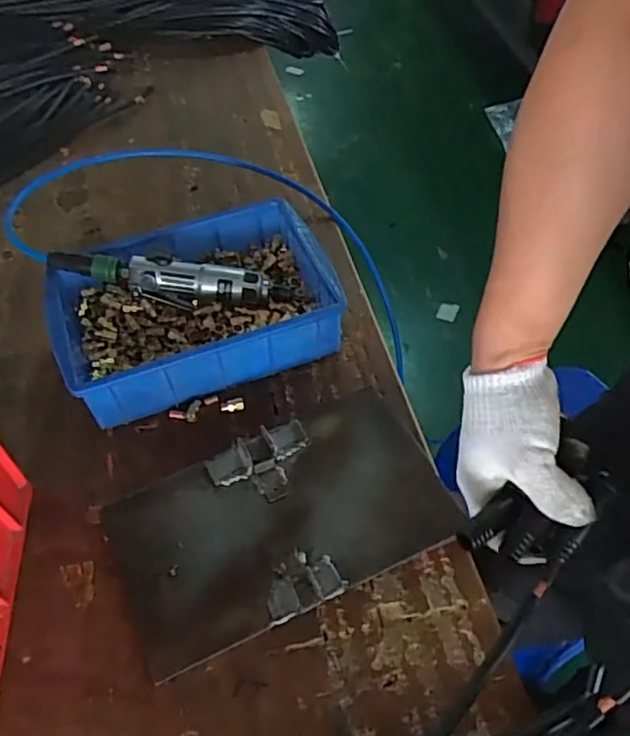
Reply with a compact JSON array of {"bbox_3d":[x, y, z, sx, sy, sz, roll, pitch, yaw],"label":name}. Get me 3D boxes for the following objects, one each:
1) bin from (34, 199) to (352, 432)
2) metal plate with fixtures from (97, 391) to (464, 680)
[{"bbox_3d":[-0.134,-0.065,0.710,0.300,0.089,0.200,-19,56,-12],"label":"bin"},{"bbox_3d":[-0.030,0.136,0.588,0.299,0.025,0.178,-22,57,-14],"label":"metal plate with fixtures"}]

